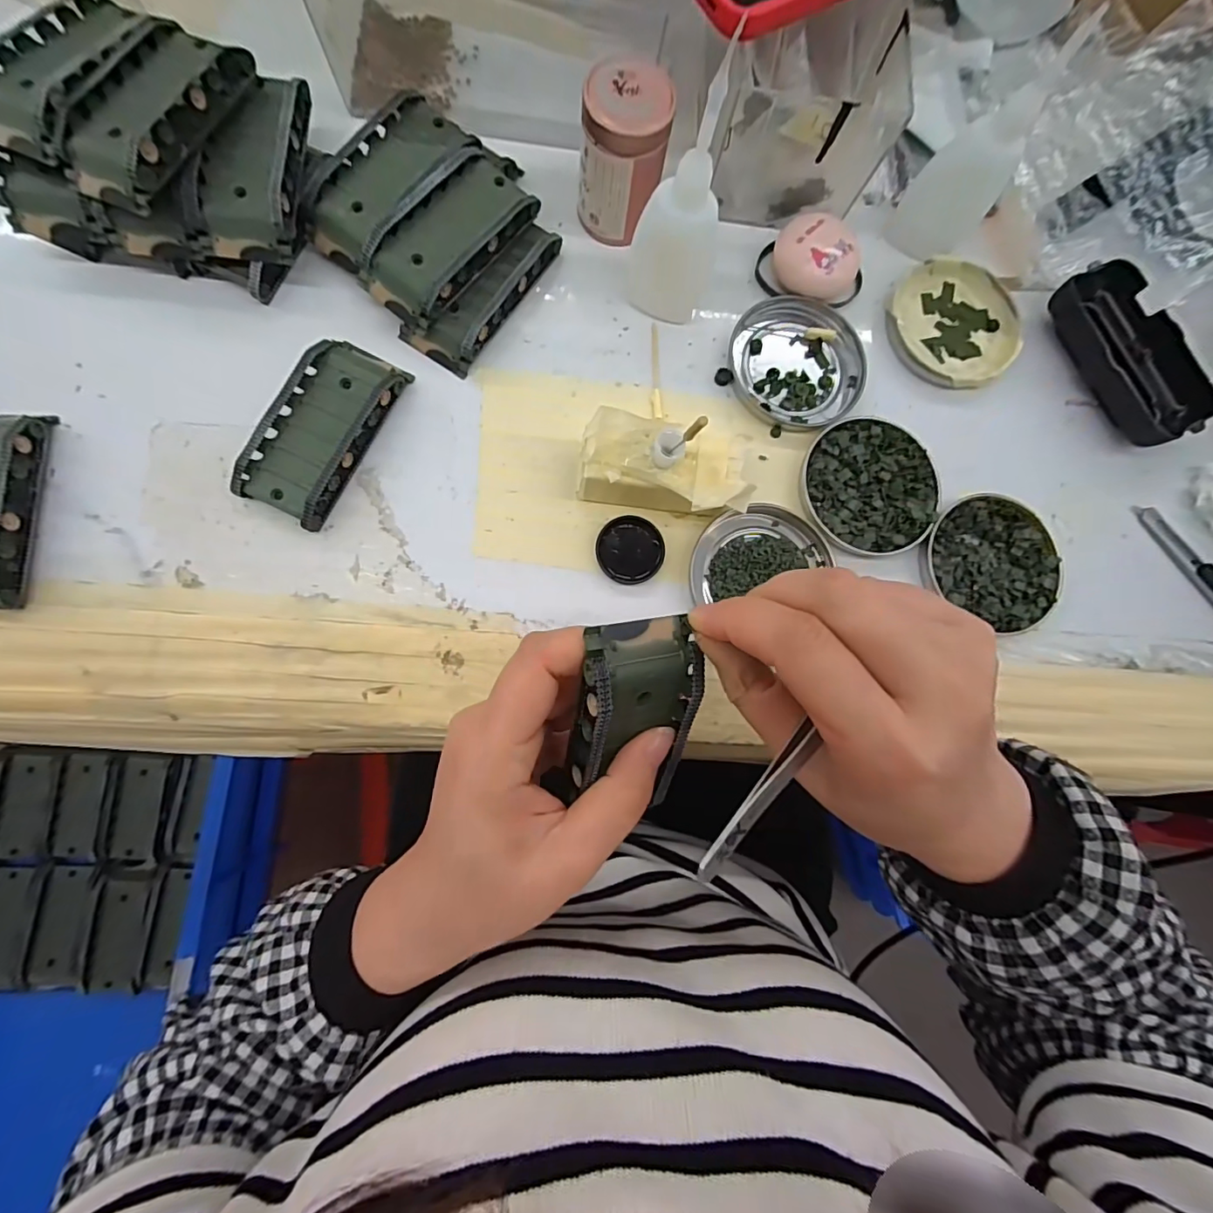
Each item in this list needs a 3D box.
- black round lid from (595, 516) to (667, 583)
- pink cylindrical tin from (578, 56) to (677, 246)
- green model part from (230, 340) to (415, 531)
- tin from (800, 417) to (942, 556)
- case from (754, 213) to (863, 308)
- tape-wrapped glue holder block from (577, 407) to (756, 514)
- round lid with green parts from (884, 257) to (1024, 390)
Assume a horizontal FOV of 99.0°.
[{"bbox_3d":[0.013,-0.030,0.276,0.035,0.007,0.035,1,83,-6],"label":"black round lid"},{"bbox_3d":[0.007,-0.236,0.275,0.044,0.066,0.040,8,82,-5],"label":"pink cylindrical tin"},{"bbox_3d":[-0.144,-0.091,0.264,0.044,0.019,0.096,28,81,-2],"label":"green model part"},{"bbox_3d":[0.148,-0.068,0.292,0.077,0.010,0.076,1,83,-6],"label":"tin"},{"bbox_3d":[0.122,-0.199,0.301,0.057,0.022,0.045,37,81,0],"label":"case"},{"bbox_3d":[0.029,-0.069,0.265,0.083,0.043,0.046,6,82,-5],"label":"tape-wrapped glue holder block"},{"bbox_3d":[0.208,-0.170,0.314,0.079,0.012,0.081,1,83,-6],"label":"round lid with green parts"}]

